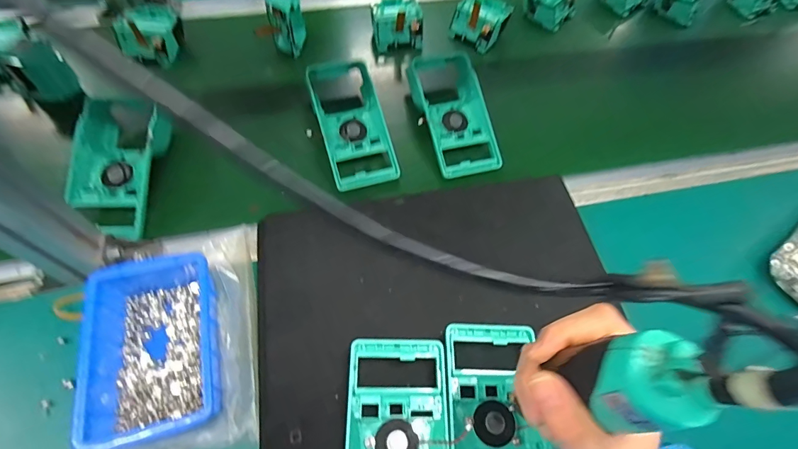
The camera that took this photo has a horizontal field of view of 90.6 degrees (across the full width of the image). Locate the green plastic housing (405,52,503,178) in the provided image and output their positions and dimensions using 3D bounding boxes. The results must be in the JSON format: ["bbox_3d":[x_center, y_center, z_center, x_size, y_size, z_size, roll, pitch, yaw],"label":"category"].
[{"bbox_3d":[0.067,-0.158,0.527,0.087,0.047,0.198,-12,62,-10],"label":"green plastic housing"}]

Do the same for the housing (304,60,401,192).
[{"bbox_3d":[-0.066,-0.140,0.509,0.088,0.047,0.195,-17,63,-12],"label":"housing"}]

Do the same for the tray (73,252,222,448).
[{"bbox_3d":[-0.214,0.102,0.351,0.098,0.049,0.159,-12,62,-10],"label":"tray"}]

